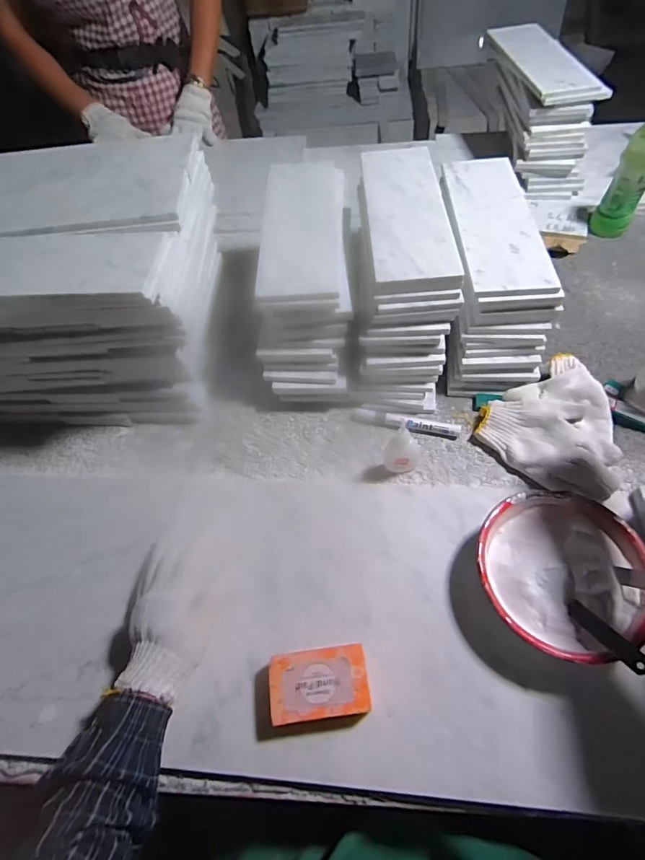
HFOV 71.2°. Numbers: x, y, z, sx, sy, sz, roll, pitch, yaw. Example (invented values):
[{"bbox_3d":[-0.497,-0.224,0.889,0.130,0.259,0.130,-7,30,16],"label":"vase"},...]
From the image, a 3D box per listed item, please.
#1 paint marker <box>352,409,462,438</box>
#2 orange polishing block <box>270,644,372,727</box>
[{"bbox_3d":[0.113,-0.012,0.620,0.147,0.018,0.020,9,59,14],"label":"paint marker"},{"bbox_3d":[-0.002,0.249,0.439,0.094,0.035,0.060,-8,55,-1],"label":"orange polishing block"}]

